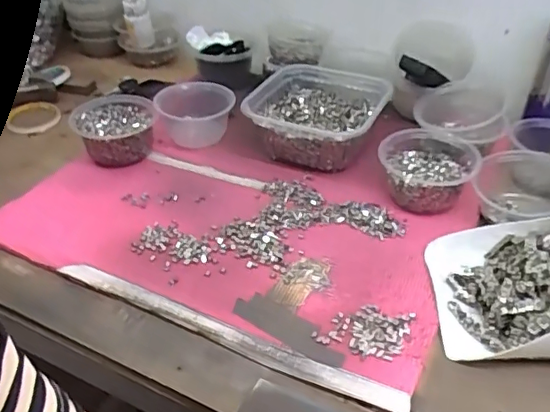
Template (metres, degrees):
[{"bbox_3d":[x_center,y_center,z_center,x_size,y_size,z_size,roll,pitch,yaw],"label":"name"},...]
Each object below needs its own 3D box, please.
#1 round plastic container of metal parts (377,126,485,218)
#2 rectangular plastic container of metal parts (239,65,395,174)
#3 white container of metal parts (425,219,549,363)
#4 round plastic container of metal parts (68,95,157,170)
[{"bbox_3d":[0.182,-0.041,0.678,0.110,0.052,0.107,0,36,0],"label":"round plastic container of metal parts"},{"bbox_3d":[0.060,-0.128,0.772,0.170,0.070,0.178,14,39,19],"label":"rectangular plastic container of metal parts"},{"bbox_3d":[0.244,0.066,0.534,0.176,0.072,0.157,5,39,7],"label":"white container of metal parts"},{"bbox_3d":[-0.216,-0.100,0.767,0.106,0.067,0.106,0,36,0],"label":"round plastic container of metal parts"}]

